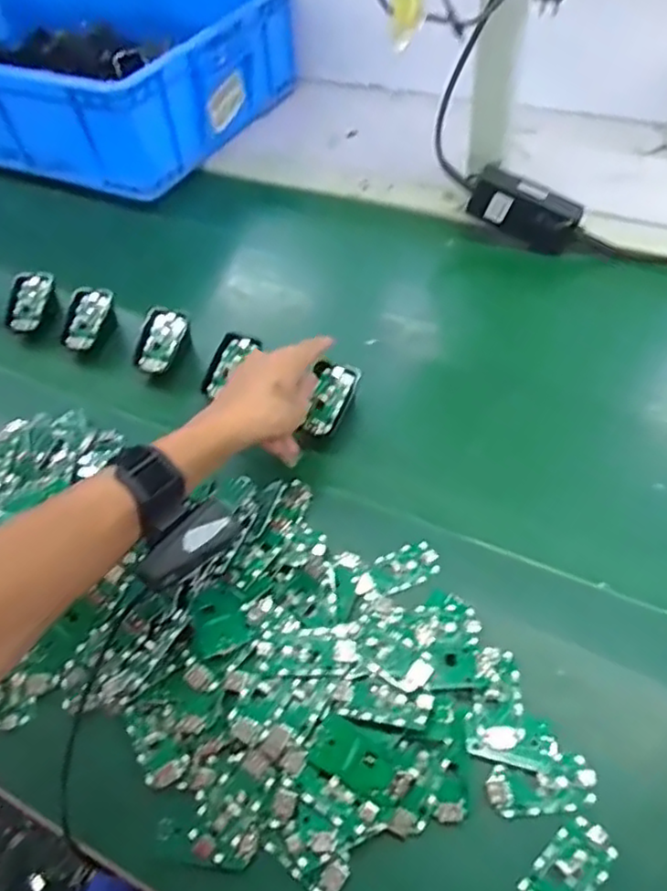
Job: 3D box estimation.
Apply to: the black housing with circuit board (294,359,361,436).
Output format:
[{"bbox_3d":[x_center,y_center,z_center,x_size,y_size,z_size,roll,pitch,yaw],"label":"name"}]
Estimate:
[{"bbox_3d":[-0.003,-0.041,0.575,0.037,0.014,0.078,13,66,15],"label":"black housing with circuit board"}]

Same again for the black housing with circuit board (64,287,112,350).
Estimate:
[{"bbox_3d":[-0.256,-0.133,0.668,0.034,0.022,0.074,9,69,12],"label":"black housing with circuit board"}]

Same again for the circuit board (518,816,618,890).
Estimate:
[{"bbox_3d":[0.134,0.247,0.372,0.065,0.004,0.031,-37,58,-20],"label":"circuit board"}]

